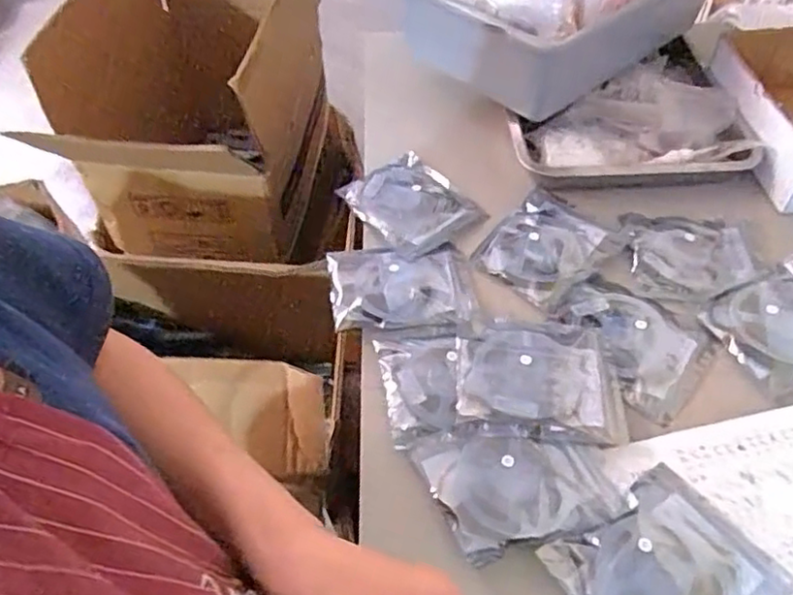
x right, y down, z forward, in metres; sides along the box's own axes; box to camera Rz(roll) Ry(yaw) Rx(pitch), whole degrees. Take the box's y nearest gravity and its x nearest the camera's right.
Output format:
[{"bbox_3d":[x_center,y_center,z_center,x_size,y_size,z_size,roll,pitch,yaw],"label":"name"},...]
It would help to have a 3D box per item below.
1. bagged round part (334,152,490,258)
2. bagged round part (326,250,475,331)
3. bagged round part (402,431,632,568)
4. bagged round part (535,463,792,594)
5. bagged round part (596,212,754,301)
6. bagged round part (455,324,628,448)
[{"bbox_3d":[0.018,-0.114,0.759,0.119,0.016,0.148,-30,57,-20],"label":"bagged round part"},{"bbox_3d":[0.003,-0.010,0.674,0.151,0.011,0.107,0,52,2],"label":"bagged round part"},{"bbox_3d":[0.104,0.154,0.530,0.155,0.009,0.103,-12,52,-7],"label":"bagged round part"},{"bbox_3d":[0.207,0.212,0.490,0.146,0.013,0.120,-27,56,-18],"label":"bagged round part"},{"bbox_3d":[0.312,-0.047,0.693,0.144,0.006,0.122,8,53,9],"label":"bagged round part"},{"bbox_3d":[0.129,0.077,0.592,0.144,0.018,0.117,4,52,6],"label":"bagged round part"}]

